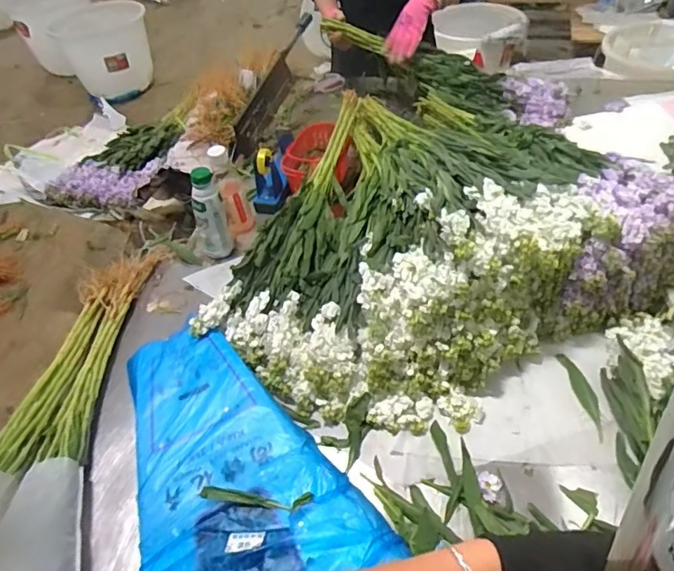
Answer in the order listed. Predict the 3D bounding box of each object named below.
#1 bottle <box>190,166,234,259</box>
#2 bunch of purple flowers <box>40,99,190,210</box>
[{"bbox_3d":[-0.267,-0.148,1.051,0.070,0.183,0.062,-19,48,-10],"label":"bottle"},{"bbox_3d":[-0.695,-0.448,1.722,0.376,0.103,0.621,4,48,10],"label":"bunch of purple flowers"}]

